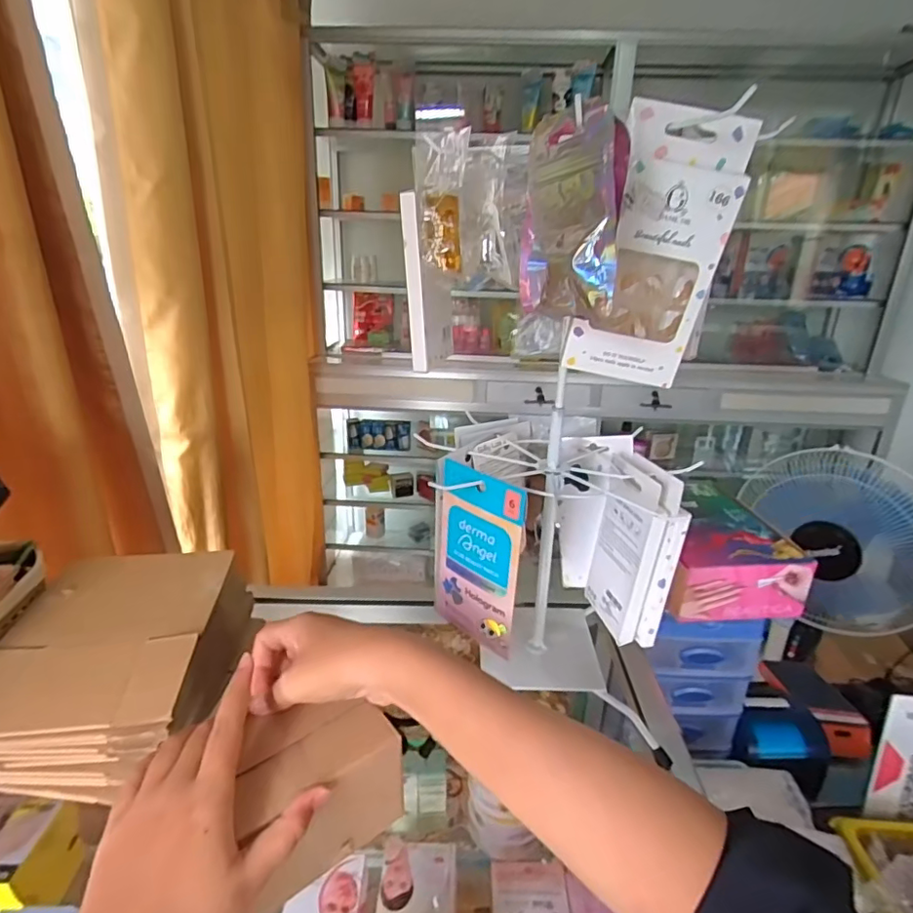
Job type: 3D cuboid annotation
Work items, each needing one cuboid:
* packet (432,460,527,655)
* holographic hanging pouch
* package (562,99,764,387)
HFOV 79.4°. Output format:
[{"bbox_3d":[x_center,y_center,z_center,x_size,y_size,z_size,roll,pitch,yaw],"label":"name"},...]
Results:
[{"bbox_3d":[0.015,0.079,0.421,0.010,0.140,0.084,-18,29,-41],"label":"packet"},{"bbox_3d":[0.058,-0.121,0.278,0.019,0.095,0.067,-12,22,-30],"label":"holographic hanging pouch"},{"bbox_3d":[0.113,-0.113,0.310,0.070,0.141,0.016,11,25,3],"label":"package"}]

